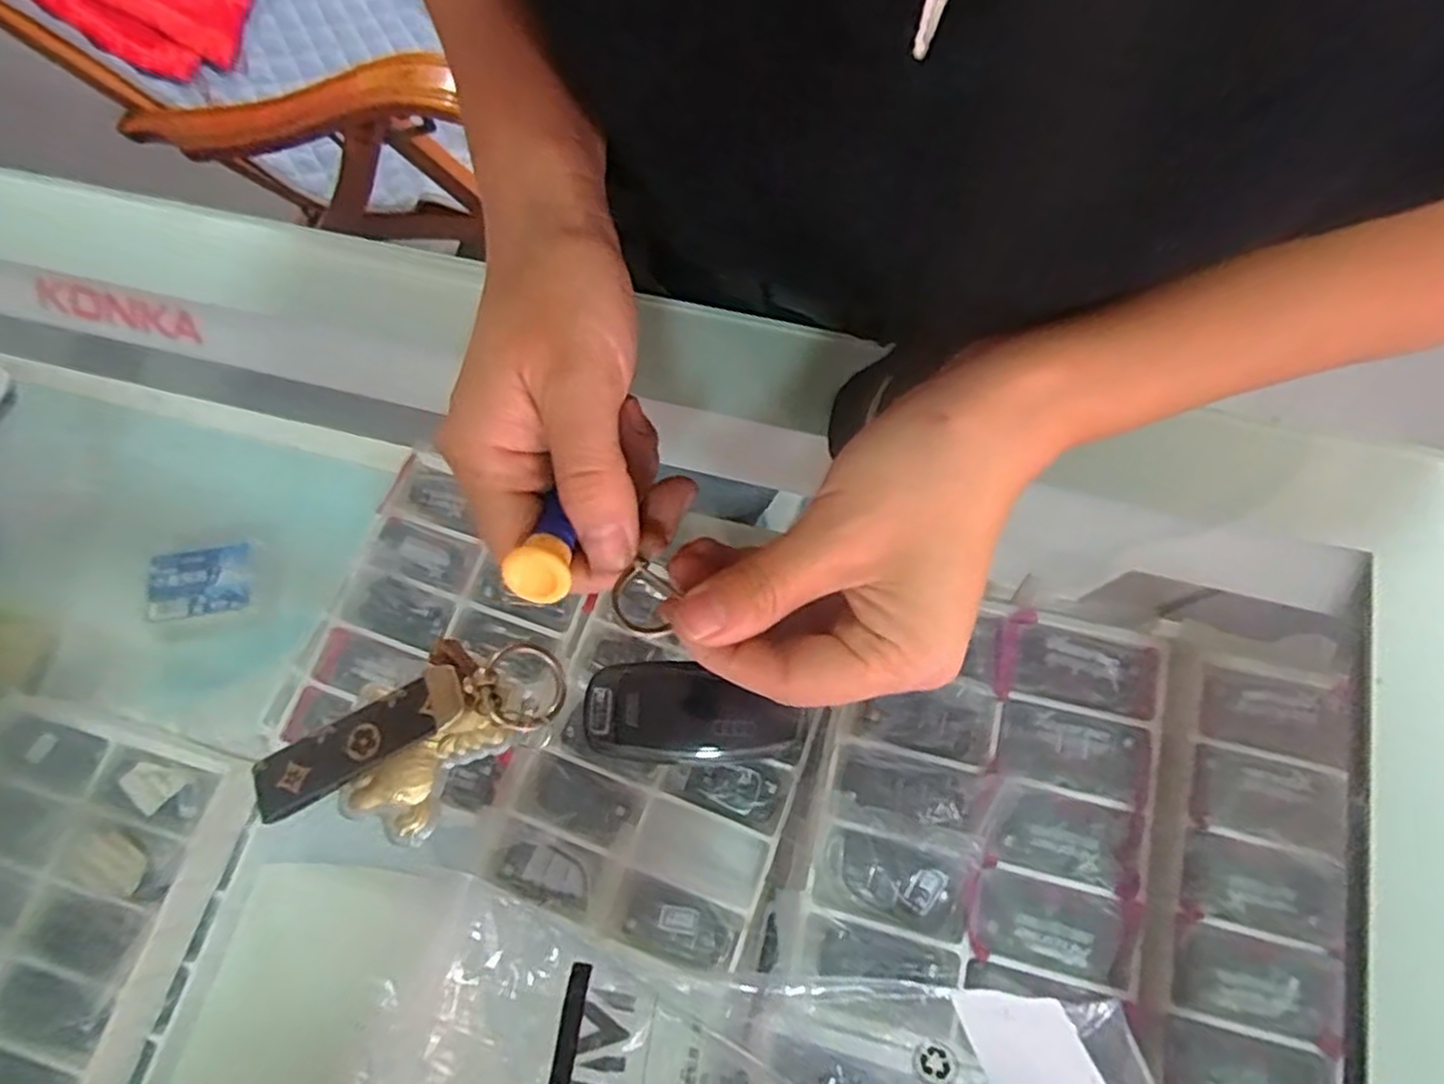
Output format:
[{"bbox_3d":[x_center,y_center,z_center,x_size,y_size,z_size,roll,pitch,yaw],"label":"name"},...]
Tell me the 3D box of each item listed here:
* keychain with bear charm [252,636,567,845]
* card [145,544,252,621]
[{"bbox_3d":[-0.108,0.072,0.266,0.109,0.024,0.049,-34,75,-8],"label":"keychain with bear charm"},{"bbox_3d":[-0.408,0.031,0.585,0.079,0.006,0.052,-9,77,-2],"label":"card"}]

